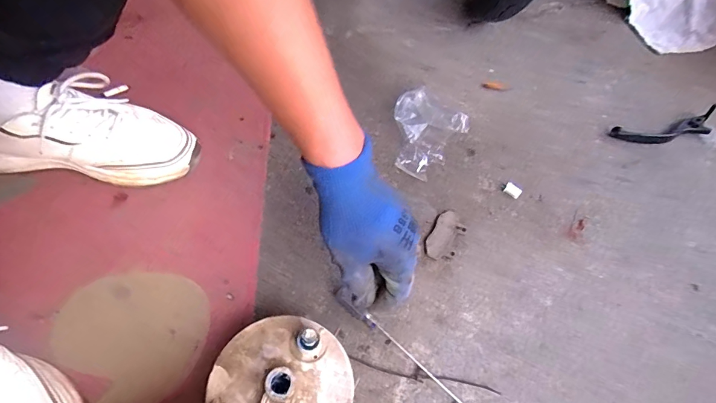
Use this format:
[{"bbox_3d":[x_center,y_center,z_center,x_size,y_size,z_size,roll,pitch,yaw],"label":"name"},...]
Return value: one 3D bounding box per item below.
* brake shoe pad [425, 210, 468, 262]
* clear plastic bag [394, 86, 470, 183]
[{"bbox_3d":[0.109,0.043,0.484,0.037,0.005,0.069,27,58,13],"label":"brake shoe pad"},{"bbox_3d":[0.085,-0.106,0.556,0.112,0.033,0.137,35,60,18],"label":"clear plastic bag"}]

